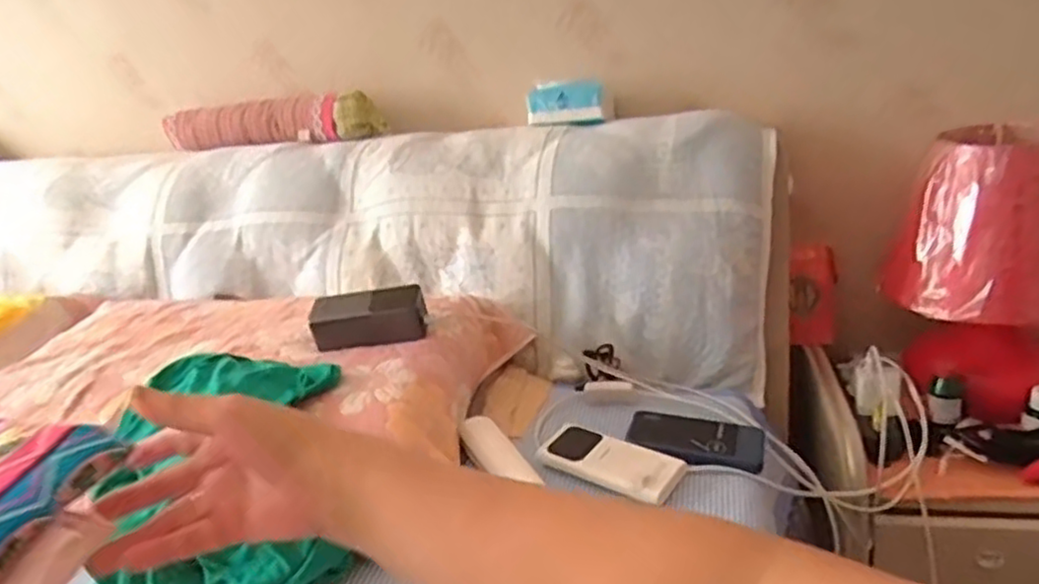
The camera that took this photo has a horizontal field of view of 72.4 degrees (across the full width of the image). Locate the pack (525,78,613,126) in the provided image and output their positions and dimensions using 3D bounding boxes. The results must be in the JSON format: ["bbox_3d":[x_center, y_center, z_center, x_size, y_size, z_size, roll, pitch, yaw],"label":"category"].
[{"bbox_3d":[0.077,-0.282,1.073,0.127,0.074,0.039,-3,21,9],"label":"pack"}]

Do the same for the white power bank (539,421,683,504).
[{"bbox_3d":[0.094,0.179,0.751,0.147,0.018,0.077,10,26,36],"label":"white power bank"}]

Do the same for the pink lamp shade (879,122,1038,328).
[{"bbox_3d":[0.599,-0.089,0.893,0.228,0.203,0.182,5,24,26],"label":"pink lamp shade"}]

